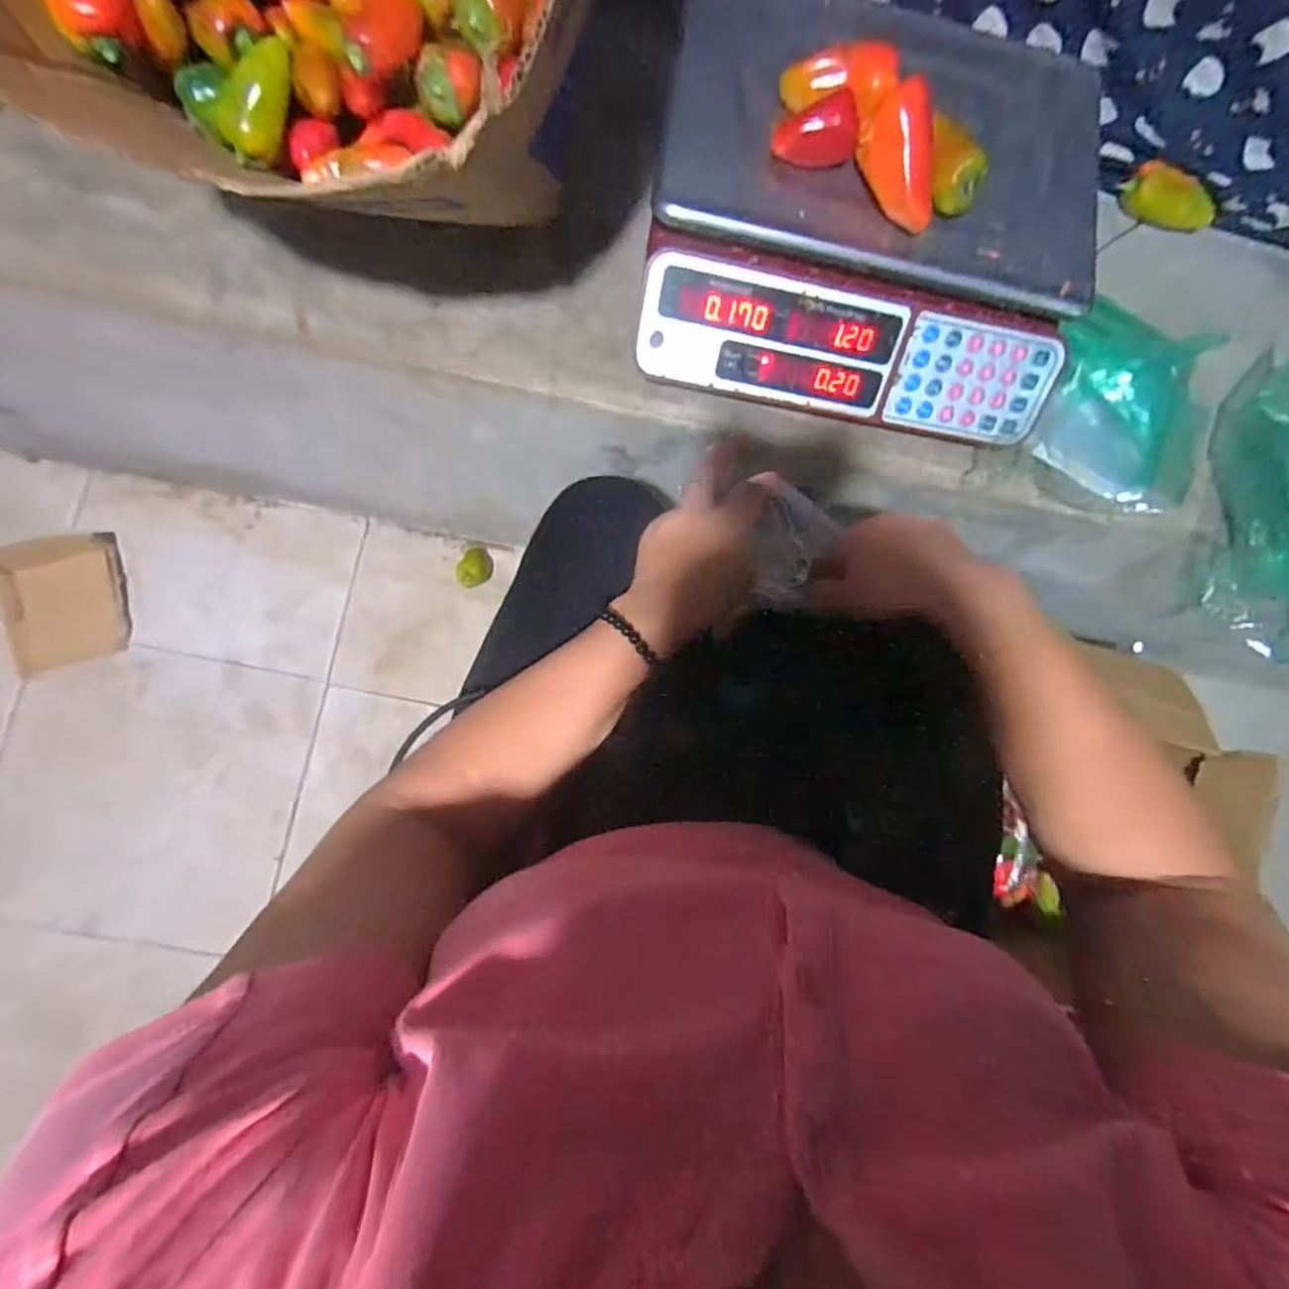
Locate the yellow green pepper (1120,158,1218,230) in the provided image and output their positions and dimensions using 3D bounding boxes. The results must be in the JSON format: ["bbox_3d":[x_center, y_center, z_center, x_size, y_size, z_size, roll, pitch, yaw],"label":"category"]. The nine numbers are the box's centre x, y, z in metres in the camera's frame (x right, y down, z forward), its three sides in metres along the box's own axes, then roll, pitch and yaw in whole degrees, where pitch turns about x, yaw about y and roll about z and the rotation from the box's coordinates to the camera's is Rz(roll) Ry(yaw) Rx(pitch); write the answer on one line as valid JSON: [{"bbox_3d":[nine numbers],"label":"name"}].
[{"bbox_3d":[0.537,-0.454,0.604,0.105,0.034,0.037,9,82,-6],"label":"yellow green pepper"}]

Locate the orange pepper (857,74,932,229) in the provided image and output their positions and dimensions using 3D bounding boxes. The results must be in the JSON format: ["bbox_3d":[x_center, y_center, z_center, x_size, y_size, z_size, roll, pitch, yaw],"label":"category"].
[{"bbox_3d":[0.182,-0.341,0.425,0.047,0.050,0.082,-20,86,-9],"label":"orange pepper"}]

